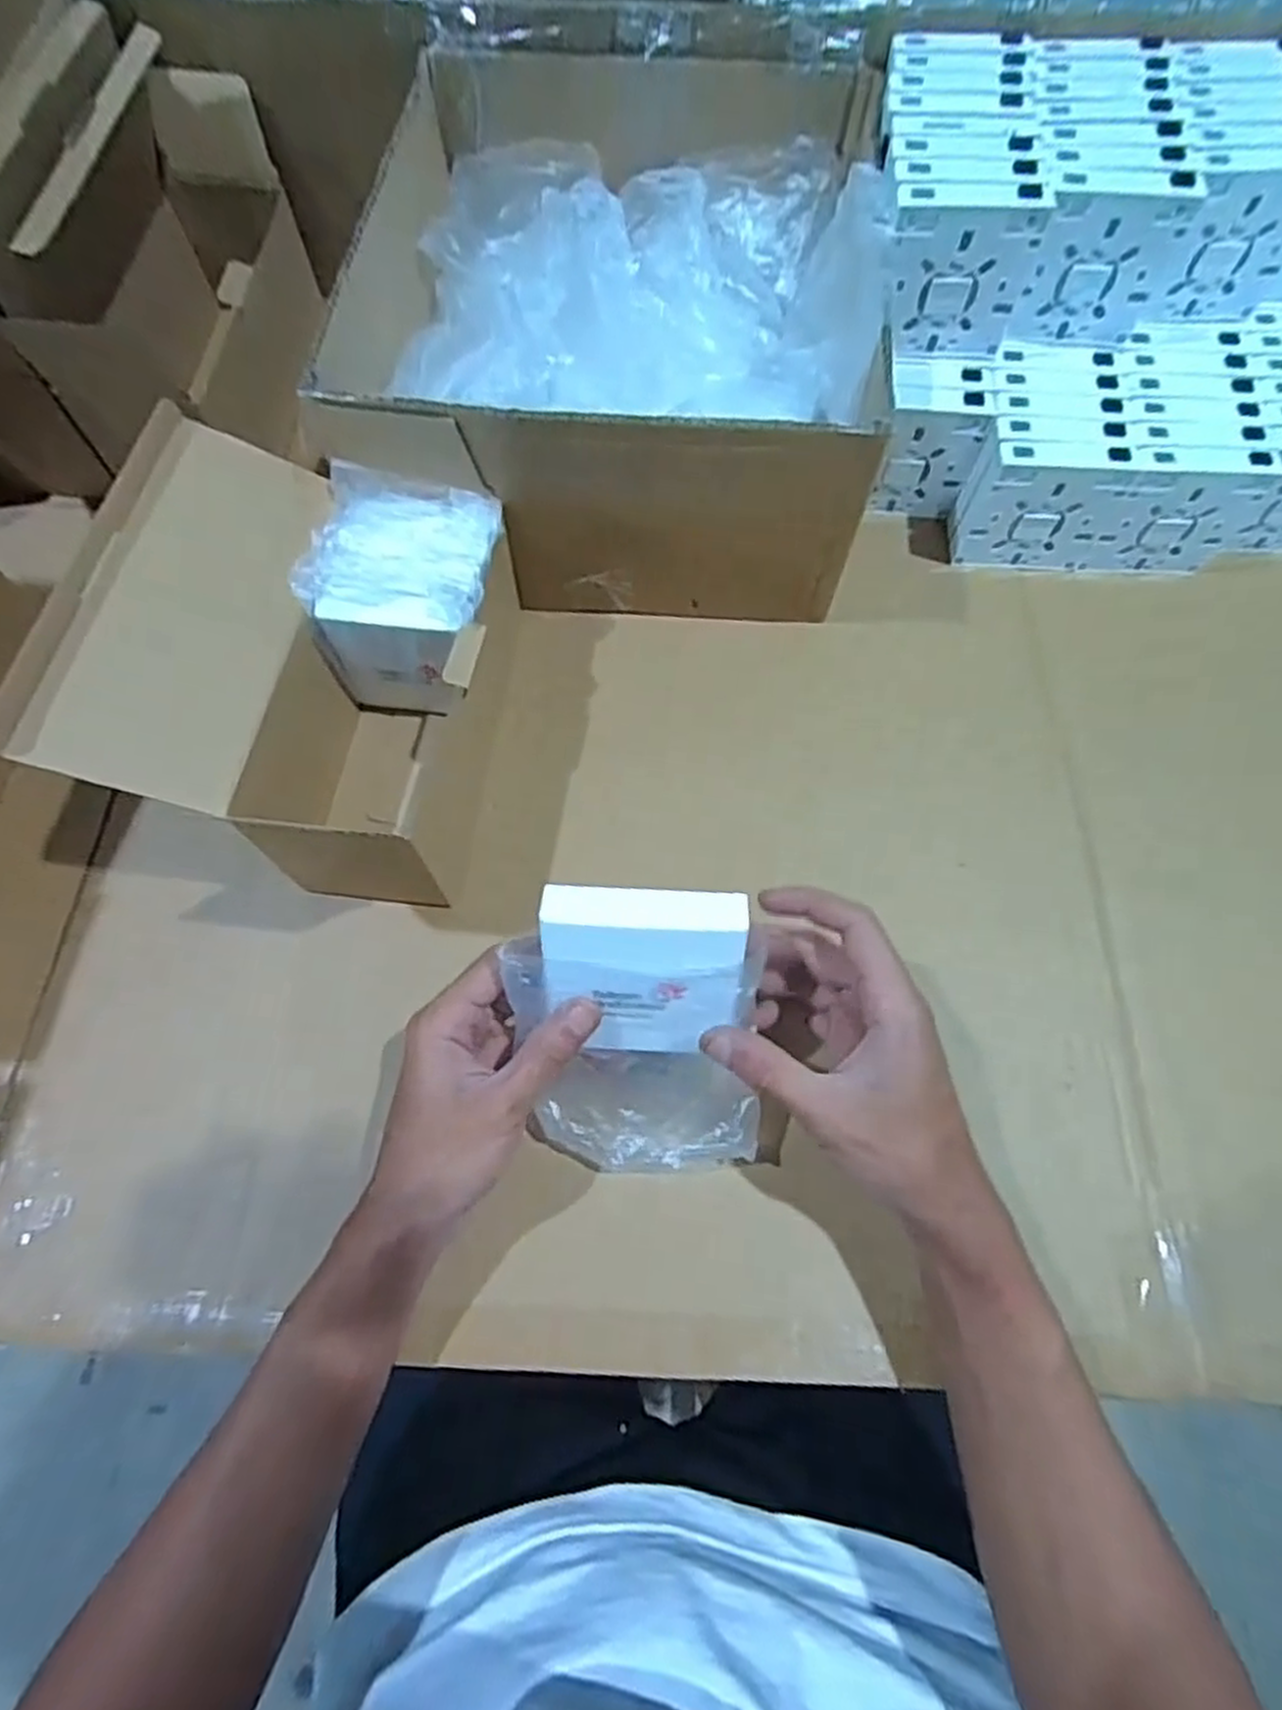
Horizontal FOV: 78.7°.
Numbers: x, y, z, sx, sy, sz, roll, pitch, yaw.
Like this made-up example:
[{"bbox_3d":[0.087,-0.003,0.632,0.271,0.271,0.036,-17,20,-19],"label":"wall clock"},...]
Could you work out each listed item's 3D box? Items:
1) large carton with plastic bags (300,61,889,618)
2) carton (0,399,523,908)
[{"bbox_3d":[-0.013,-0.341,0.522,0.300,0.155,0.326,3,68,2],"label":"large carton with plastic bags"},{"bbox_3d":[-0.180,-0.102,0.432,0.168,0.142,0.219,7,68,4],"label":"carton"}]

